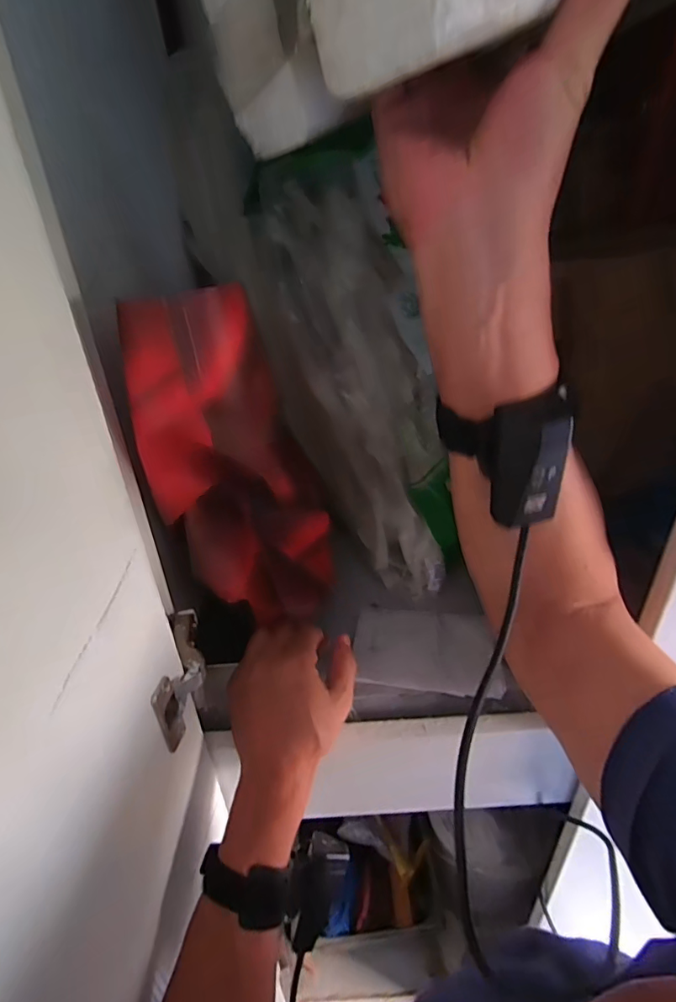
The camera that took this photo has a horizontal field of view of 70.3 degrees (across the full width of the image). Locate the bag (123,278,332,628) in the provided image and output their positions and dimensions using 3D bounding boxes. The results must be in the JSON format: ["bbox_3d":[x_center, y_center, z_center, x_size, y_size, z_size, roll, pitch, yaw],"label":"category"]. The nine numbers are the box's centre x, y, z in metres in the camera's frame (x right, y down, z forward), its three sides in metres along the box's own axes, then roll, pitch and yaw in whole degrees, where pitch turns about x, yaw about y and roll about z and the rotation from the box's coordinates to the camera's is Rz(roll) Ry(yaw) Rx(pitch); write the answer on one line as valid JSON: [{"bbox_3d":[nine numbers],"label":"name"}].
[{"bbox_3d":[-0.078,-0.006,0.367,0.113,0.306,0.090,0,52,9],"label":"bag"}]

